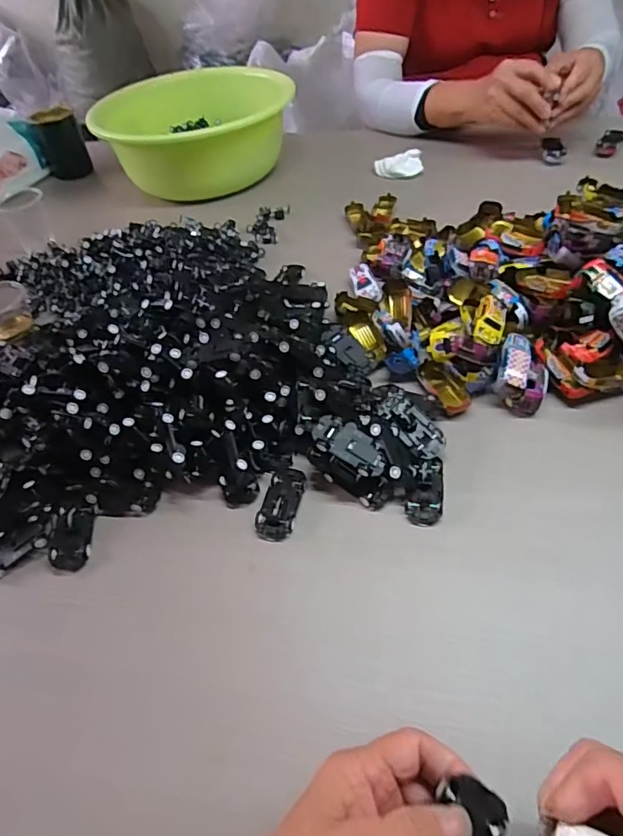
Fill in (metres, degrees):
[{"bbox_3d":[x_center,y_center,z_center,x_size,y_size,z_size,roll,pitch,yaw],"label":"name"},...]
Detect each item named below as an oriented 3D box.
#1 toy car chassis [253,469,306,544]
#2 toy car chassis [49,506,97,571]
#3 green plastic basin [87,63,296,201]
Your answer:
[{"bbox_3d":[-0.025,0.068,0.438,0.031,0.013,0.064,7,49,14],"label":"toy car chassis"},{"bbox_3d":[-0.193,0.097,0.432,0.030,0.015,0.050,-6,47,2],"label":"toy car chassis"},{"bbox_3d":[-0.195,-0.484,0.900,0.283,0.130,0.283,-4,48,4],"label":"green plastic basin"}]

